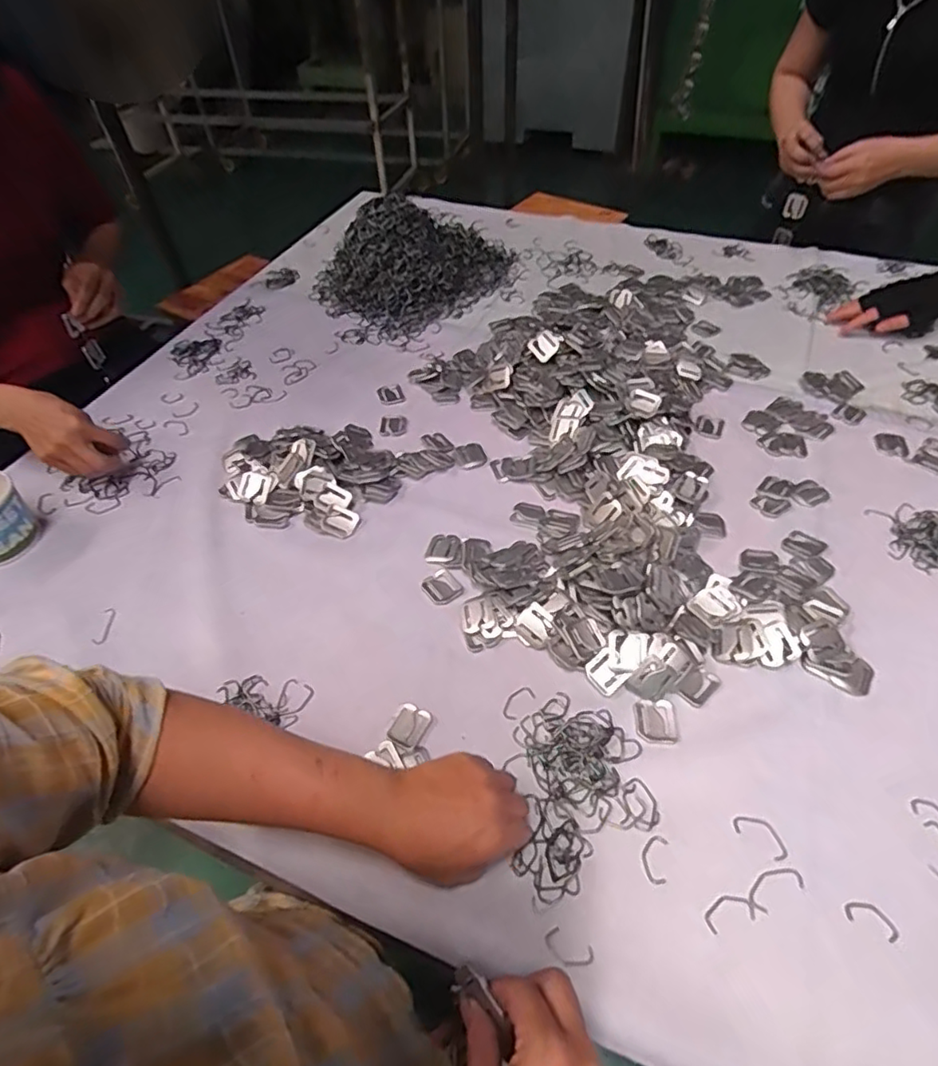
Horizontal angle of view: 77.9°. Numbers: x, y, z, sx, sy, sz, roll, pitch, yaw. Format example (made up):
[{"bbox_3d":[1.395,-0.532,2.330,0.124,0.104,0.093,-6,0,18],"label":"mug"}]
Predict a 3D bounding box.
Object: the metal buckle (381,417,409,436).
[{"bbox_3d":[-0.102,-0.148,0.792,0.036,0.007,0.037,-3,52,0],"label":"metal buckle"}]

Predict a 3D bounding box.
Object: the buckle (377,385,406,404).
[{"bbox_3d":[-0.112,-0.199,0.835,0.036,0.011,0.032,-21,54,-13],"label":"buckle"}]

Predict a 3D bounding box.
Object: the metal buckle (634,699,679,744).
[{"bbox_3d":[0.169,0.169,0.522,0.036,0.004,0.037,-1,52,2],"label":"metal buckle"}]

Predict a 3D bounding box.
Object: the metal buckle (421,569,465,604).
[{"bbox_3d":[-0.029,0.059,0.624,0.035,0.005,0.039,-33,57,-21],"label":"metal buckle"}]

